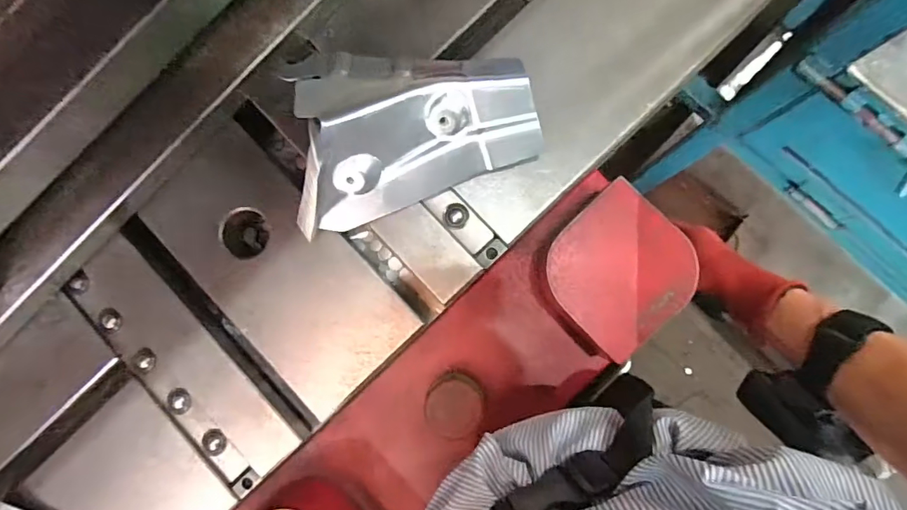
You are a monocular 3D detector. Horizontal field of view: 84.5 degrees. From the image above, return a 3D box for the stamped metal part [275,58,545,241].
[{"bbox_3d":[-0.030,-0.088,0.420,0.202,0.053,0.139,-4,114,-9],"label":"stamped metal part"}]

